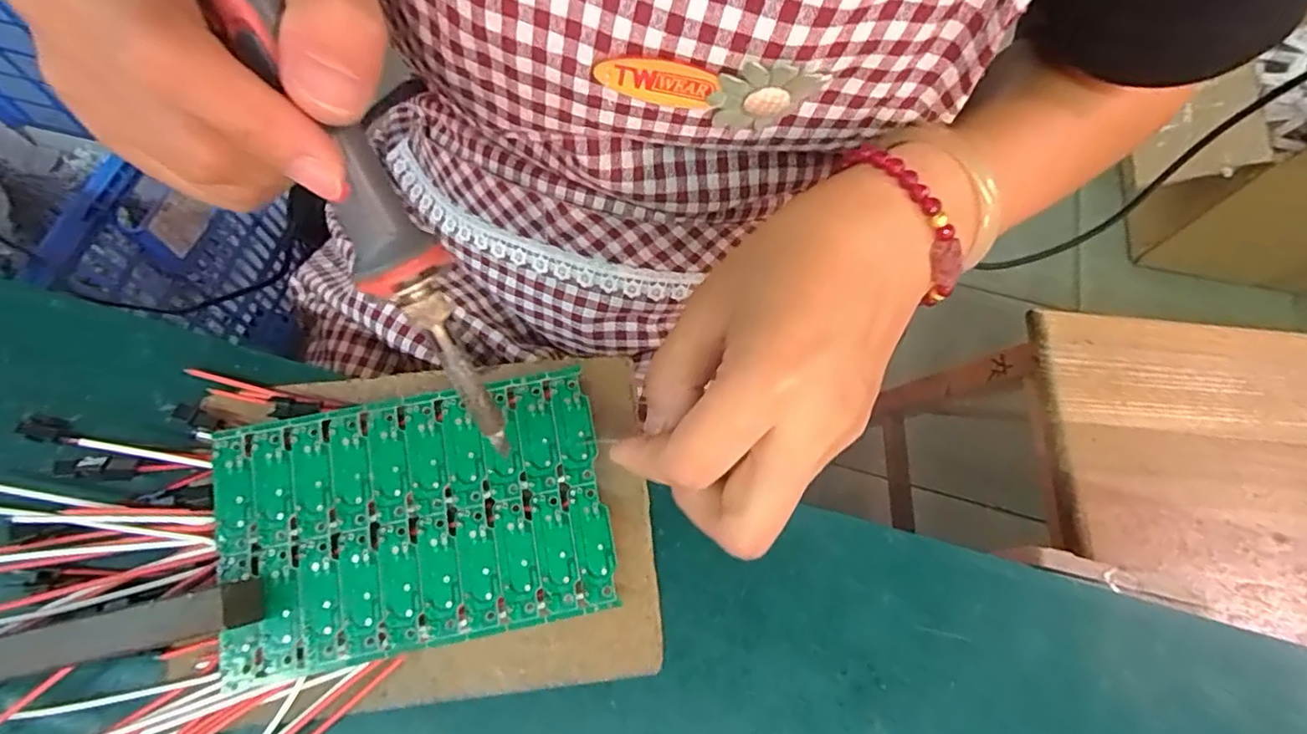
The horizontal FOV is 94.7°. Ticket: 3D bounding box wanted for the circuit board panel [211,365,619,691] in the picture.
[{"bbox_3d":[-0.088,0.056,0.223,0.137,0.004,0.089,-11,77,-5],"label":"circuit board panel"}]

